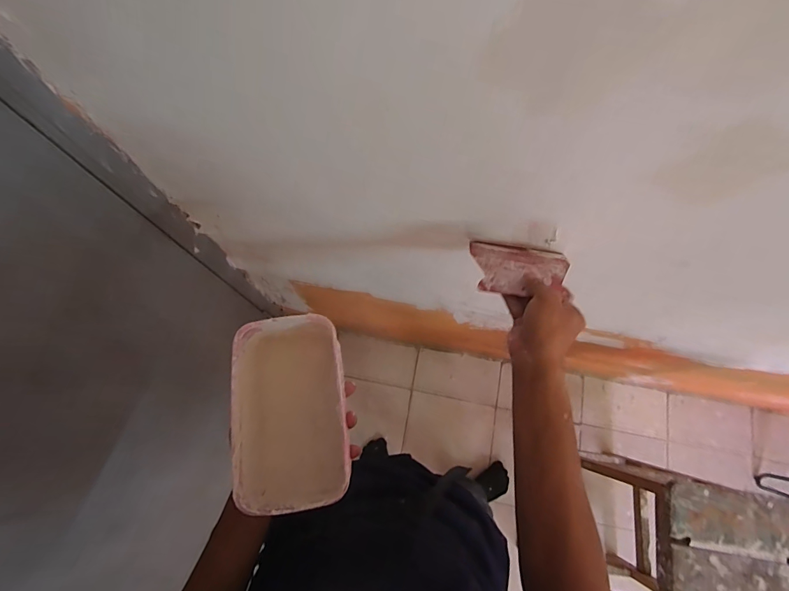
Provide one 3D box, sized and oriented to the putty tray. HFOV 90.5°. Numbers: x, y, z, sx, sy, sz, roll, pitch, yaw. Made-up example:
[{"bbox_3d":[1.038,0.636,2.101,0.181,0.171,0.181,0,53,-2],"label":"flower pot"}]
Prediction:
[{"bbox_3d":[-0.107,0.120,0.414,0.106,0.070,0.183,-7,74,-3],"label":"putty tray"}]

